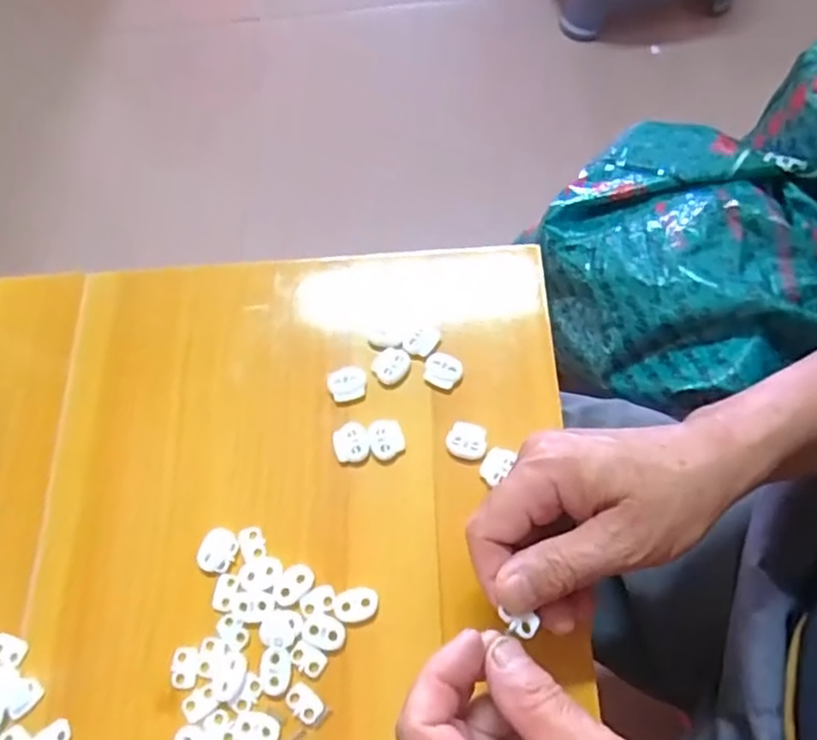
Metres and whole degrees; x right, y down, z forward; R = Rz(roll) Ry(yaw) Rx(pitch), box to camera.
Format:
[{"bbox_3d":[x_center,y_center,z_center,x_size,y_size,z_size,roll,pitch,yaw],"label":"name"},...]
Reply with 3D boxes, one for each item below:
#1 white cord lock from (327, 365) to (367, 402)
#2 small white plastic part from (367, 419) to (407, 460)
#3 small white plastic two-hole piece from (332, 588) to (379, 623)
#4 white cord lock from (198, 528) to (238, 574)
[{"bbox_3d":[-0.037,0.007,0.387,0.022,0.004,0.020,-13,67,-3],"label":"white cord lock"},{"bbox_3d":[-0.013,0.039,0.373,0.020,0.004,0.023,-17,67,-4],"label":"small white plastic part"},{"bbox_3d":[-0.028,0.122,0.340,0.023,0.004,0.016,-11,67,-2],"label":"small white plastic two-hole piece"},{"bbox_3d":[-0.104,0.098,0.355,0.020,0.004,0.023,18,69,11],"label":"white cord lock"}]

